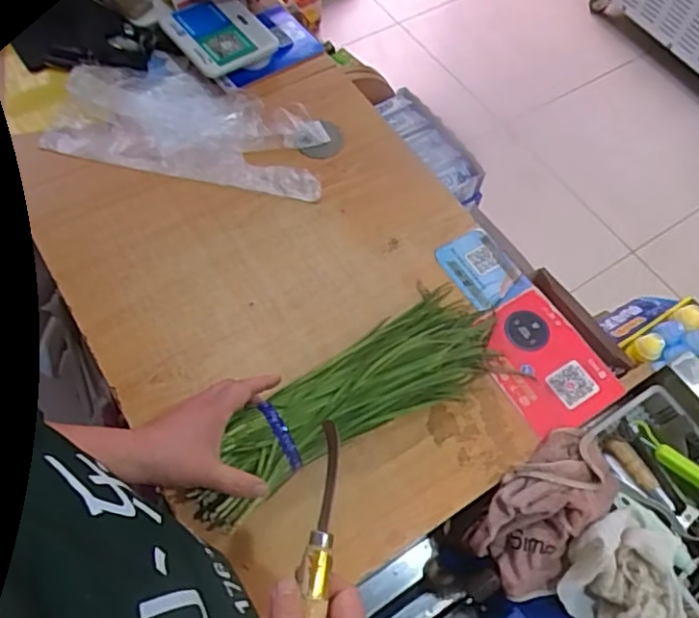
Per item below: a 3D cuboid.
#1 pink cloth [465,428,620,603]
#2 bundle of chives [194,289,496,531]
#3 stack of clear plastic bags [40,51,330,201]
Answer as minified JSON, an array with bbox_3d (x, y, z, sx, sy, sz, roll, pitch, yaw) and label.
[{"bbox_3d":[0.201,0.200,0.640,0.101,0.067,0.171,36,66,15],"label":"pink cloth"},{"bbox_3d":[0.002,0.088,0.642,0.355,0.056,0.106,-28,67,-22],"label":"bundle of chives"},{"bbox_3d":[-0.201,-0.254,0.841,0.344,0.029,0.202,15,62,4],"label":"stack of clear plastic bags"}]

